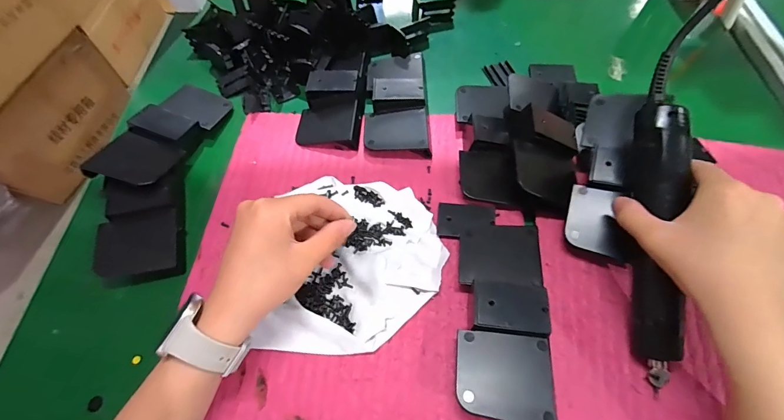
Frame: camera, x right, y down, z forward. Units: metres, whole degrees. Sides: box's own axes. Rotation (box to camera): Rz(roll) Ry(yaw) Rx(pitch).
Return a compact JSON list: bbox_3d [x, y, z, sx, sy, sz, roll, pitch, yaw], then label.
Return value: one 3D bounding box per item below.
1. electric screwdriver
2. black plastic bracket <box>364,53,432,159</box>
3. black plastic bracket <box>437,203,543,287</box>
[{"bbox_3d":[0.210,0.027,0.301,0.035,0.032,0.219,5,87,5],"label":"electric screwdriver"},{"bbox_3d":[0.005,-0.122,0.432,0.071,0.035,0.126,-2,60,1],"label":"black plastic bracket"},{"bbox_3d":[0.089,0.030,0.353,0.091,0.012,0.081,4,60,5],"label":"black plastic bracket"}]

